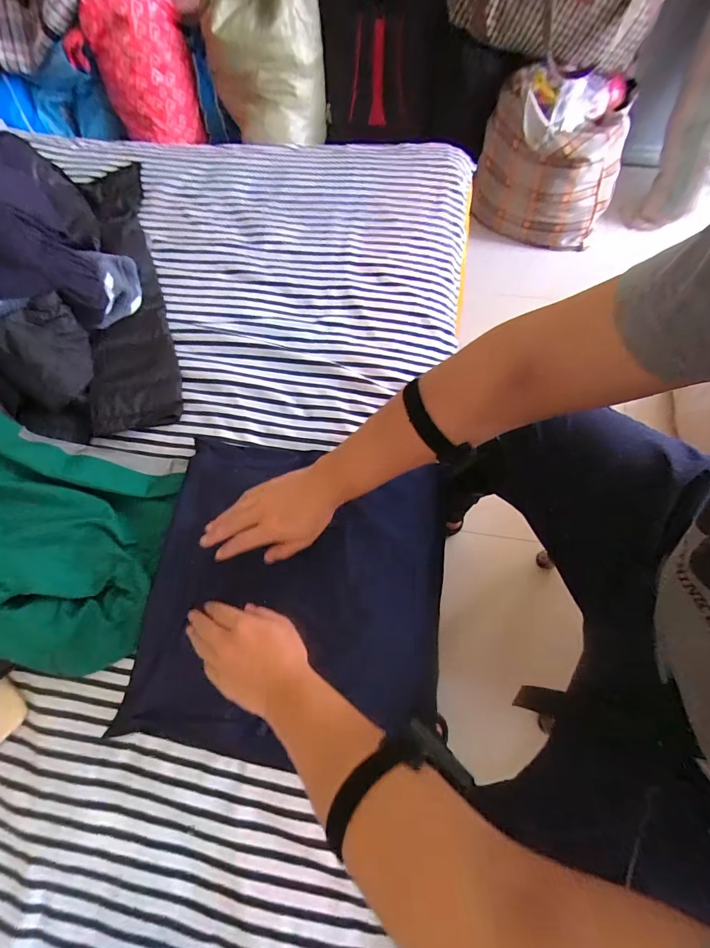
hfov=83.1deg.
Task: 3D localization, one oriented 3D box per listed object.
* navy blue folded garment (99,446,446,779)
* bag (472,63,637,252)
[{"bbox_3d":[-0.078,0.150,0.532,0.374,0.025,0.381,7,69,3],"label":"navy blue folded garment"},{"bbox_3d":[0.604,-0.971,1.258,0.417,0.337,0.294,3,68,3],"label":"bag"}]

